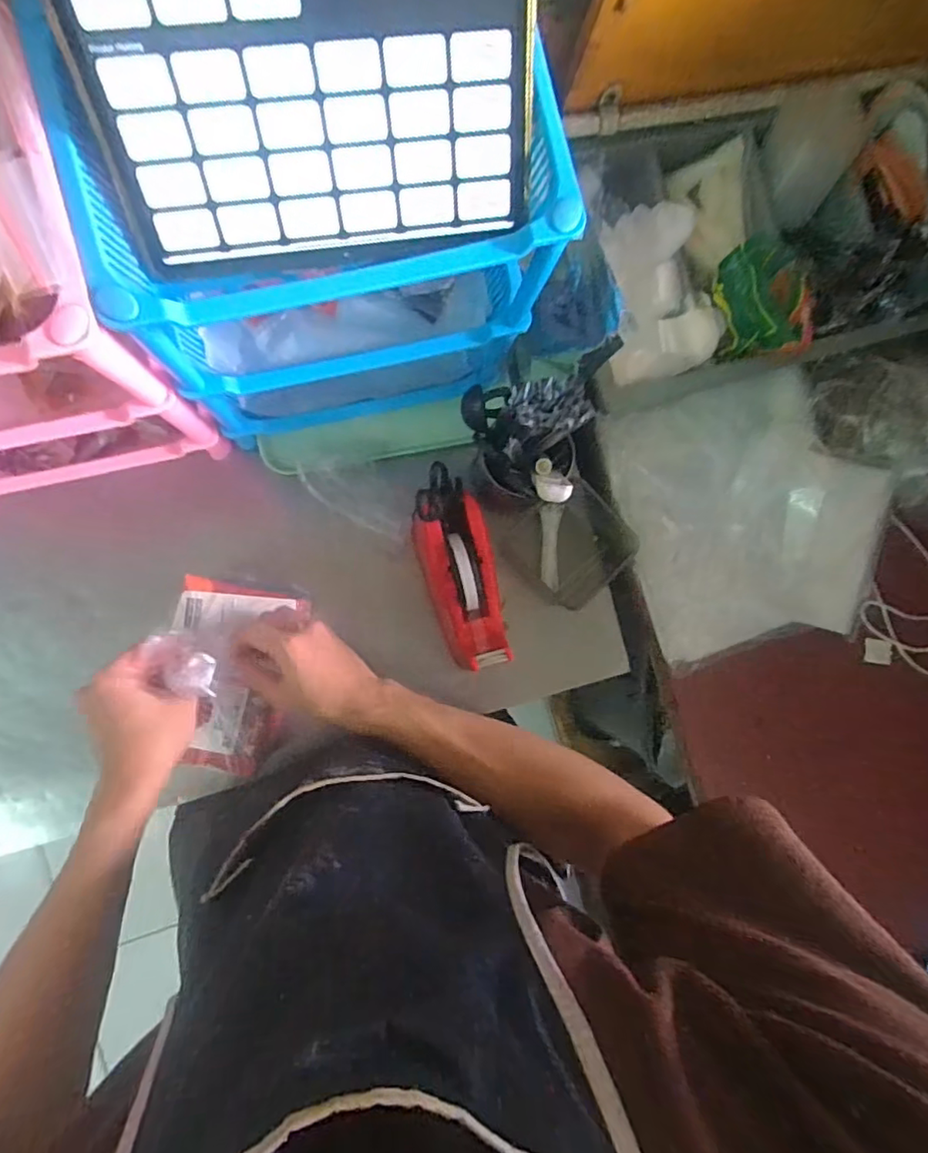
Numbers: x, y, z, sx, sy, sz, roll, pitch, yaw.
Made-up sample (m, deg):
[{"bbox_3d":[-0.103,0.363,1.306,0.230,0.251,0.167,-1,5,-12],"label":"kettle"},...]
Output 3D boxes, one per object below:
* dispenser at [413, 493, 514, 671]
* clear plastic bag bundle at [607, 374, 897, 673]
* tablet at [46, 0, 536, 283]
[{"bbox_3d":[0.006,0.006,0.638,0.088,0.090,0.182,-19,91,-9],"label":"dispenser"},{"bbox_3d":[0.346,-0.071,0.694,0.311,0.065,0.318,-14,90,-9],"label":"clear plastic bag bundle"},{"bbox_3d":[-0.083,-0.281,0.339,0.249,0.013,0.165,-10,132,-6],"label":"tablet"}]

